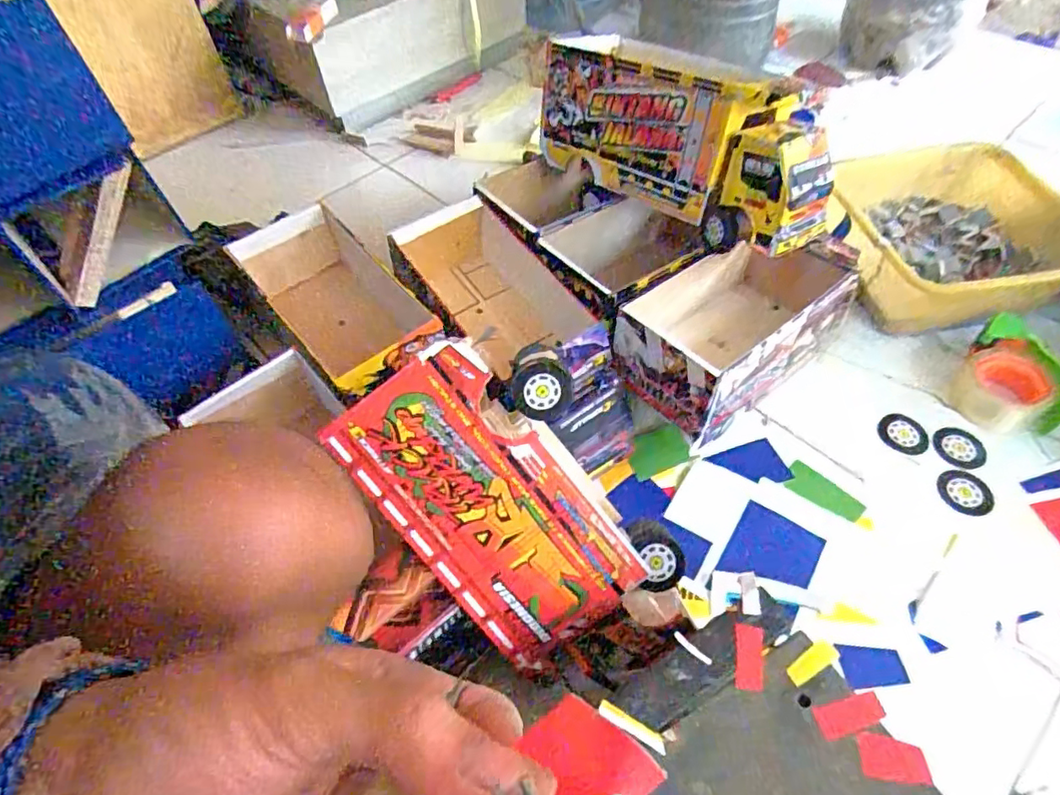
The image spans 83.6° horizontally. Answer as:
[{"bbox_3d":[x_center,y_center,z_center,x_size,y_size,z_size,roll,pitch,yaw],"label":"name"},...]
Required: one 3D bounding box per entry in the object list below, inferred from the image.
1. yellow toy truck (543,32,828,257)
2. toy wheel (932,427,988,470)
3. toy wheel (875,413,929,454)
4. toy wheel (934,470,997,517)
[{"bbox_3d":[0.159,-0.293,0.651,0.354,0.150,0.094,30,62,24],"label":"yellow toy truck"},{"bbox_3d":[0.513,0.060,0.706,0.055,0.005,0.053,8,55,10],"label":"toy wheel"},{"bbox_3d":[0.455,0.043,0.718,0.053,0.011,0.056,-2,54,3],"label":"toy wheel"},{"bbox_3d":[0.495,0.107,0.671,0.050,0.006,0.057,-28,57,-15],"label":"toy wheel"}]

